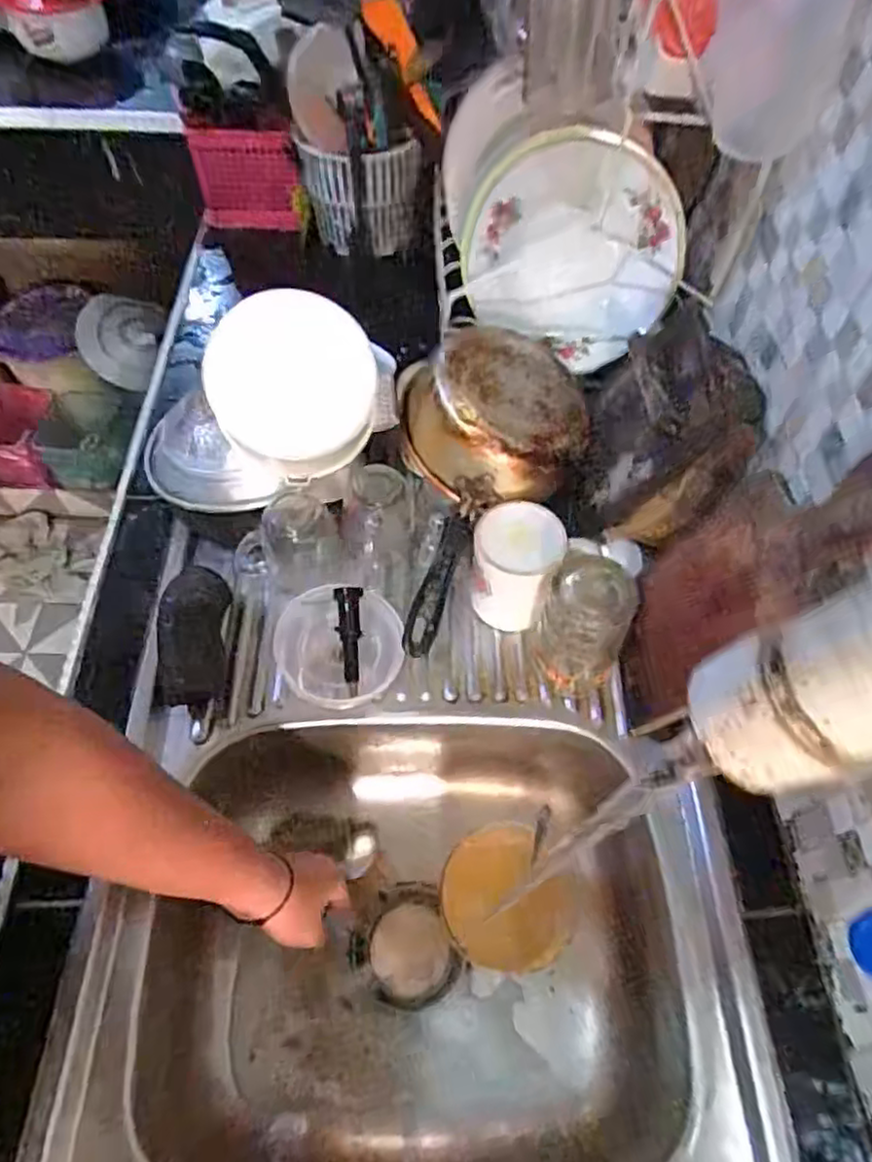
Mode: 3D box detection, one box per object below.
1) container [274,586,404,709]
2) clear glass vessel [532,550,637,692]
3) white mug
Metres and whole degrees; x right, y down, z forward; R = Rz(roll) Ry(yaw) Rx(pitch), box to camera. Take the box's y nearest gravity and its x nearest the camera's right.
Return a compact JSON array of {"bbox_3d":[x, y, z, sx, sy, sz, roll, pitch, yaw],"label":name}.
[{"bbox_3d":[-0.091,0.059,0.616,0.115,0.051,0.101,9,59,3],"label":"container"},{"bbox_3d":[0.125,0.043,0.584,0.073,0.133,0.066,15,60,7],"label":"clear glass vessel"},{"bbox_3d":[0.071,-0.012,0.624,0.074,0.105,0.075,1,59,-1],"label":"white mug"}]

